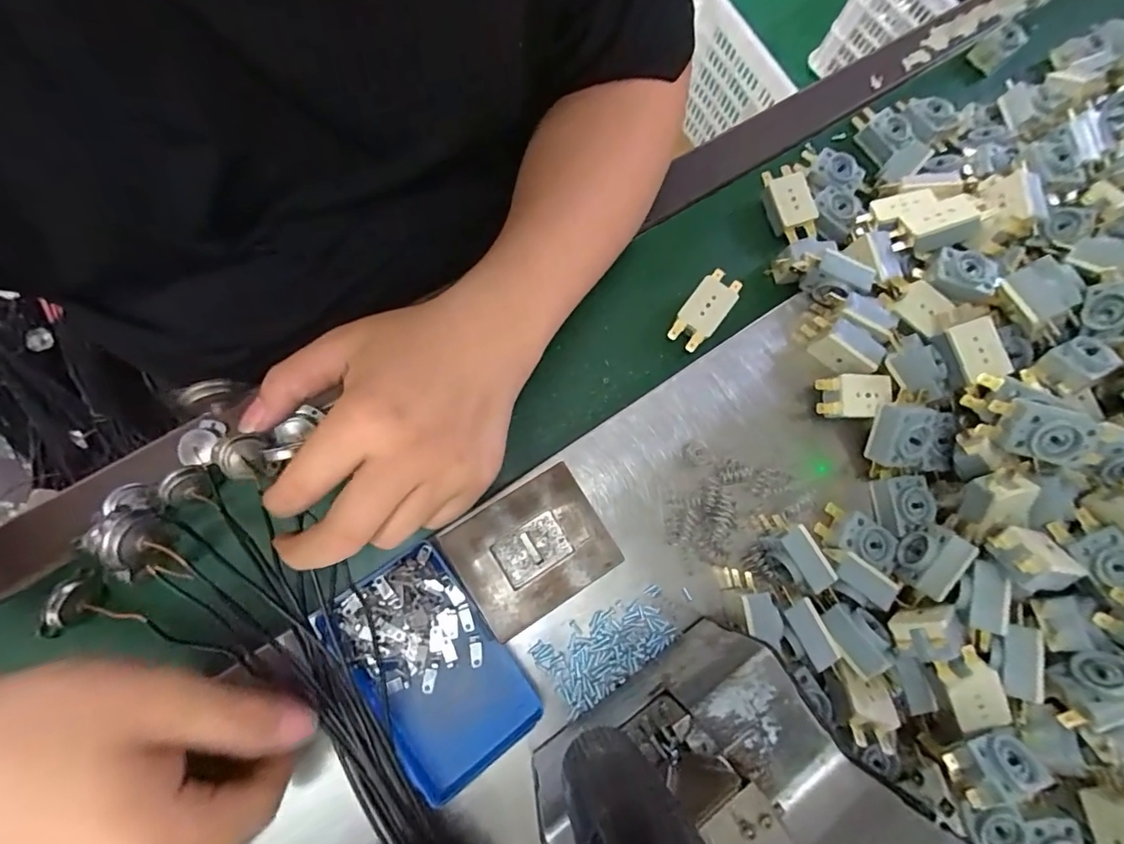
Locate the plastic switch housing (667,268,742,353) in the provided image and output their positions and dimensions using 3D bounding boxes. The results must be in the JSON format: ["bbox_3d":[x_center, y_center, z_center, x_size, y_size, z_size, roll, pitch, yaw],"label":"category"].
[{"bbox_3d":[0.099,-0.078,0.346,0.027,0.010,0.058,36,87,8],"label":"plastic switch housing"}]

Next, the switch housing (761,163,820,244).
[{"bbox_3d":[0.166,-0.162,0.366,0.029,0.013,0.056,-9,78,-8],"label":"switch housing"}]

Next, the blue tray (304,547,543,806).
[{"bbox_3d":[-0.070,0.130,0.268,0.071,0.024,0.113,-34,82,-13],"label":"blue tray"}]

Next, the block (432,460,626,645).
[{"bbox_3d":[-0.017,0.072,0.282,0.078,0.035,0.064,-31,82,-12],"label":"block"}]

